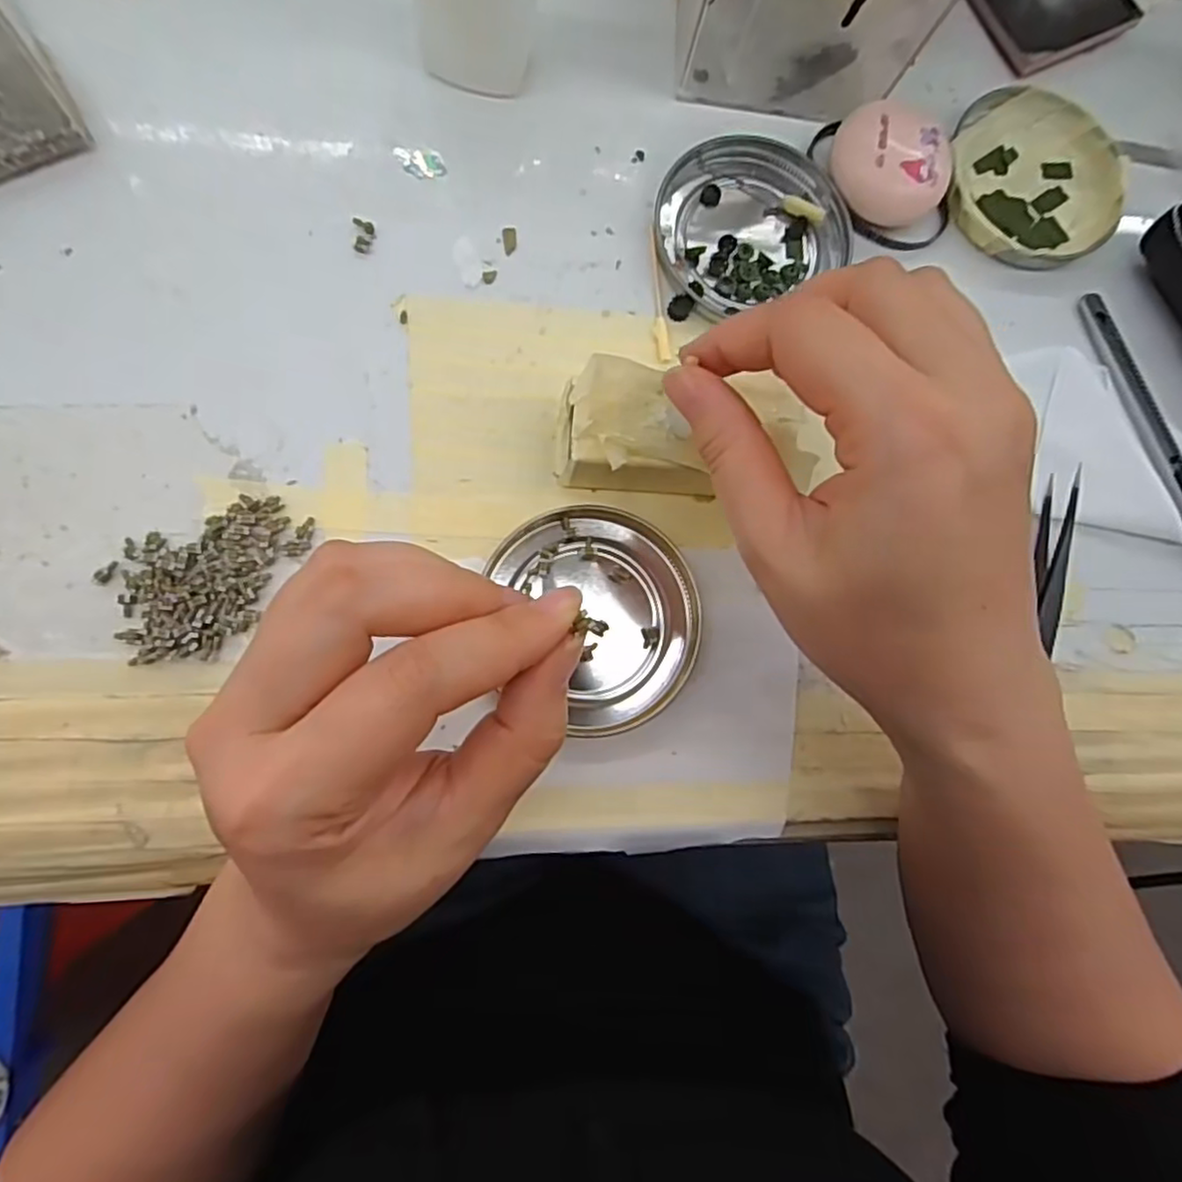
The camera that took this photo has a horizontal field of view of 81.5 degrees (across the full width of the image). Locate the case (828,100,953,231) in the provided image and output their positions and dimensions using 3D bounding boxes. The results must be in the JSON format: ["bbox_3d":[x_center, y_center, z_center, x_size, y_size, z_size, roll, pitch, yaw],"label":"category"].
[{"bbox_3d":[0.120,-0.171,0.277,0.042,0.022,0.045,1,83,-7],"label":"case"}]

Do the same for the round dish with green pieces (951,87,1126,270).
[{"bbox_3d":[0.191,-0.176,0.293,0.075,0.009,0.079,1,83,-7],"label":"round dish with green pieces"}]

